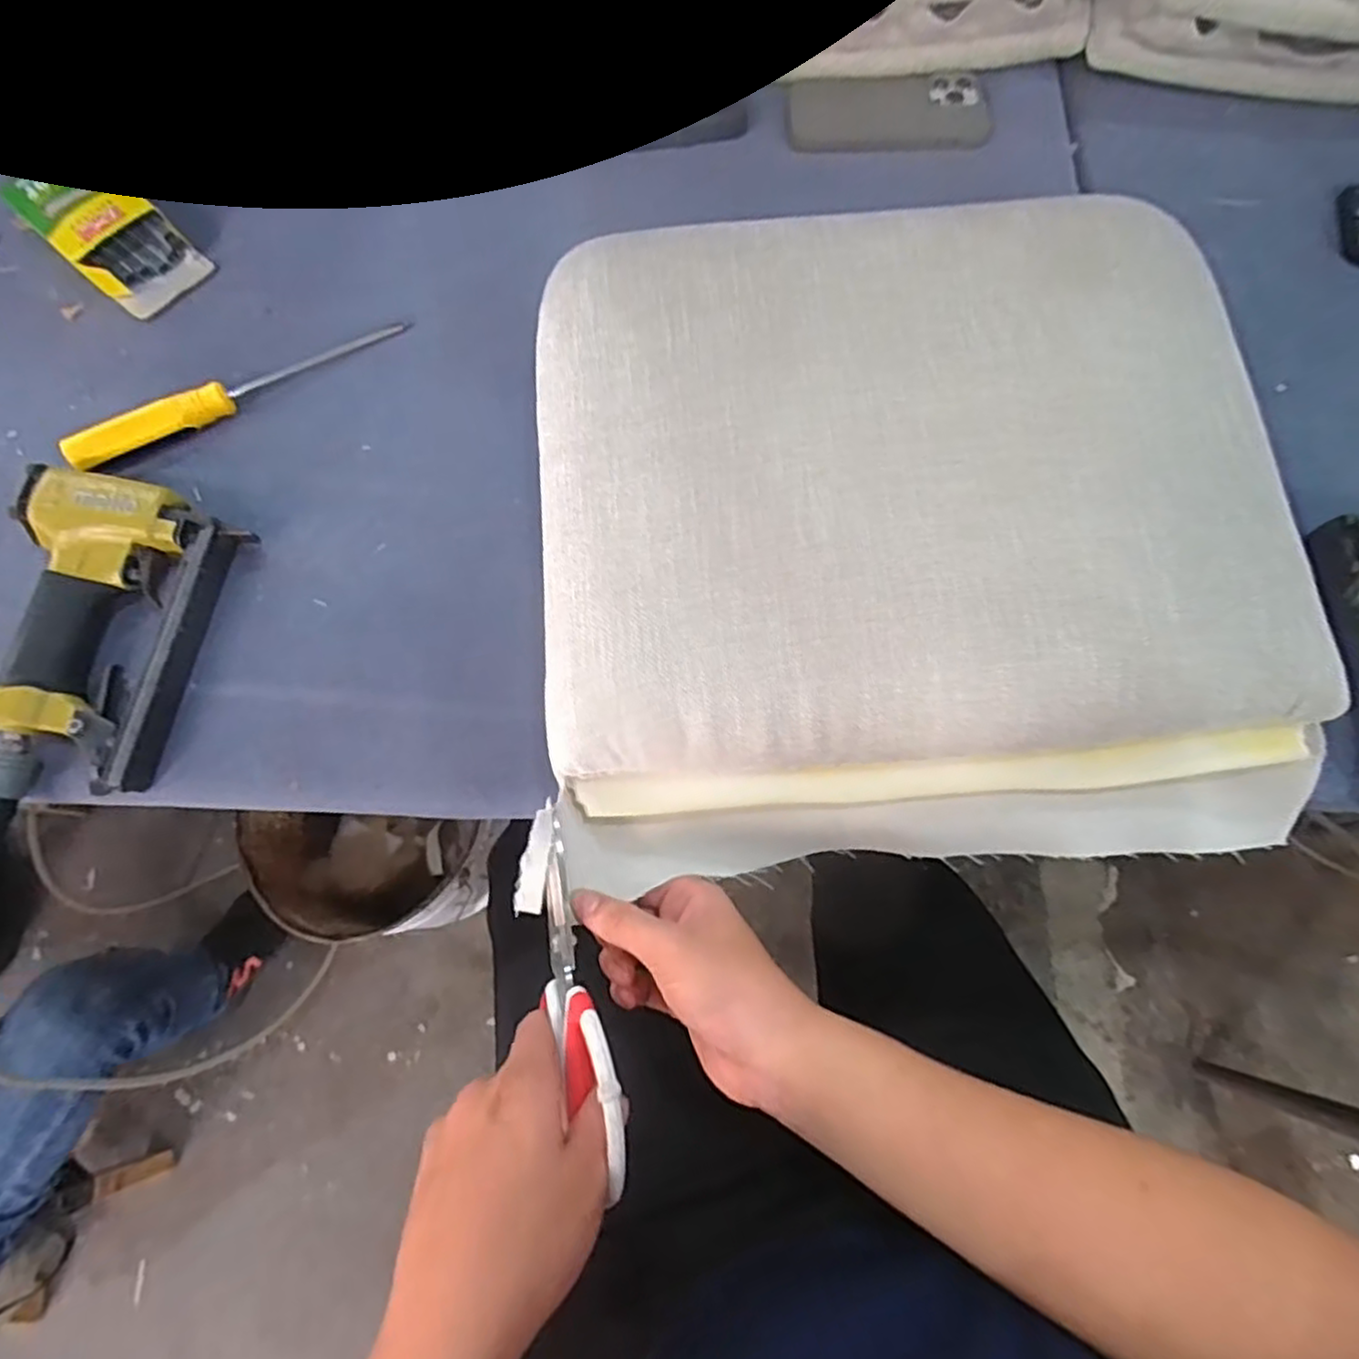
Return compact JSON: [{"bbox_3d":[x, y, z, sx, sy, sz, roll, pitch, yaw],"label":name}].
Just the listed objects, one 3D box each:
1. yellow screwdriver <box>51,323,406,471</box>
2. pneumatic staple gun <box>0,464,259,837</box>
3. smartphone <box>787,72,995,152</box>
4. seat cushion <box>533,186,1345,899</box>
[{"bbox_3d":[-0.322,-0.219,0.516,0.245,0.029,0.025,-32,75,-9],"label":"yellow screwdriver"},{"bbox_3d":[-0.367,-0.010,0.445,0.130,0.042,0.249,3,73,1],"label":"pneumatic staple gun"},{"bbox_3d":[0.177,-0.478,0.593,0.165,0.007,0.087,2,73,1],"label":"smartphone"},{"bbox_3d":[0.135,-0.106,0.450,0.429,0.092,0.423,-4,73,-1],"label":"seat cushion"}]

